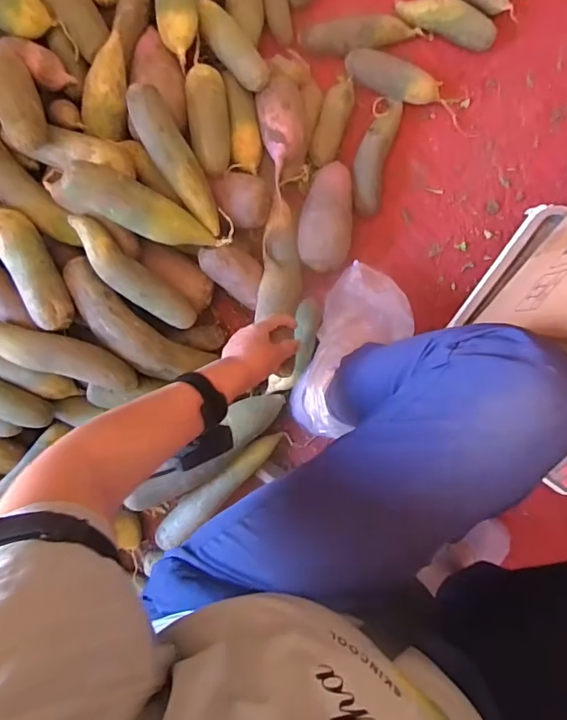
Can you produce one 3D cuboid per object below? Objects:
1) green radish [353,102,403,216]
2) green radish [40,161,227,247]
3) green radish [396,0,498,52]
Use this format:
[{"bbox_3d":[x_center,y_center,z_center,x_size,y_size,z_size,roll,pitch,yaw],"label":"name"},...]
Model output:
[{"bbox_3d":[0.142,-0.320,0.745,0.053,0.037,0.180,12,91,0],"label":"green radish"},{"bbox_3d":[-0.197,-0.204,0.659,0.238,0.055,0.063,17,91,-22],"label":"green radish"},{"bbox_3d":[0.251,-0.520,0.732,0.155,0.040,0.040,17,91,0],"label":"green radish"}]

